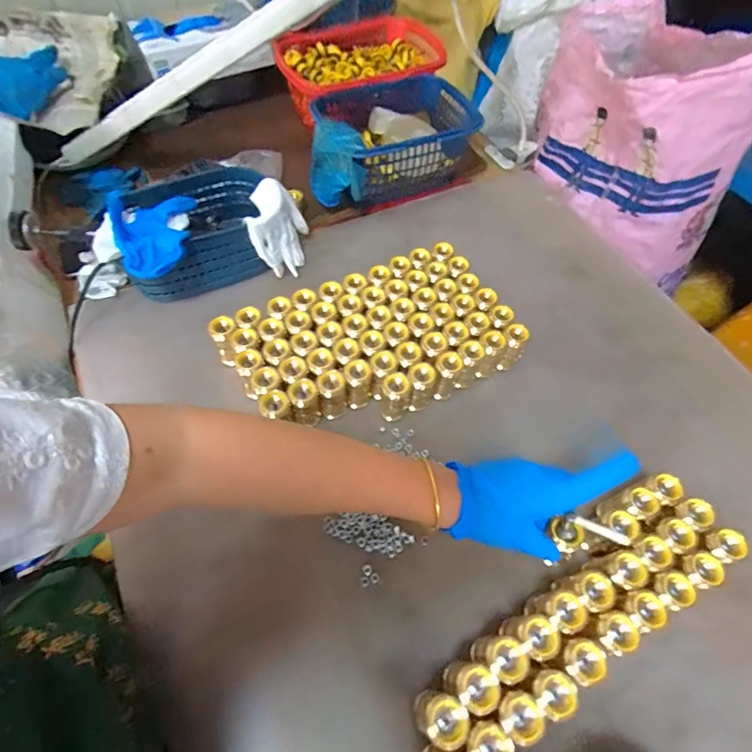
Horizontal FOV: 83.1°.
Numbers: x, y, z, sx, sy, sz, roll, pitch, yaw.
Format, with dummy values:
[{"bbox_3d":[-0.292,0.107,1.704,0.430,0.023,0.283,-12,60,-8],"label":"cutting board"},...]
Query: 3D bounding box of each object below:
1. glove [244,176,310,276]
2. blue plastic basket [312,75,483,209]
[{"bbox_3d":[-0.139,-0.207,0.608,0.073,0.093,0.112,-2,59,-5],"label":"glove"},{"bbox_3d":[0.044,-0.398,0.718,0.245,0.109,0.177,-17,61,-14],"label":"blue plastic basket"}]

